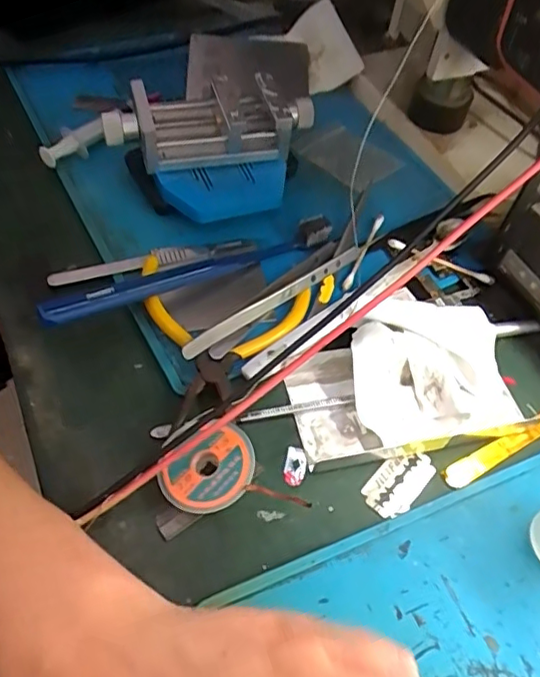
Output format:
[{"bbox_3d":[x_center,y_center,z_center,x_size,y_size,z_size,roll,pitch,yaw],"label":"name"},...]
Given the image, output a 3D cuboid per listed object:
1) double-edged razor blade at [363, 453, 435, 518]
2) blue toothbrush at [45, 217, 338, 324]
[{"bbox_3d":[0.066,0.073,0.291,0.023,0.004,0.041,43,60,15],"label":"double-edged razor blade"},{"bbox_3d":[-0.043,-0.044,0.339,0.183,0.018,0.016,-24,59,-22],"label":"blue toothbrush"}]

